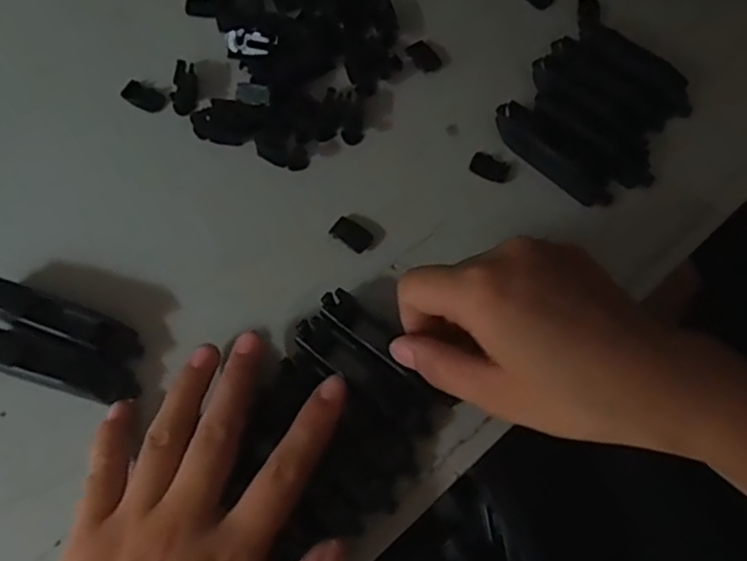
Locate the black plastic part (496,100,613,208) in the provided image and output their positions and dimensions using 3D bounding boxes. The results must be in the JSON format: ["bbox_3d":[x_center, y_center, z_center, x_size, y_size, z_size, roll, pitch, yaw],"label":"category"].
[{"bbox_3d":[0.098,-0.069,0.338,0.074,0.015,0.021,40,72,9],"label":"black plastic part"}]

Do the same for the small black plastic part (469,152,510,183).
[{"bbox_3d":[0.063,-0.061,0.336,0.022,0.004,0.014,22,70,3],"label":"small black plastic part"}]

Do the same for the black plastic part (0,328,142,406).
[{"bbox_3d":[-0.140,0.036,0.271,0.075,0.011,0.018,20,73,-8],"label":"black plastic part"}]

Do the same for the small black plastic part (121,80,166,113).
[{"bbox_3d":[-0.122,-0.098,0.331,0.024,0.004,0.013,26,70,5],"label":"small black plastic part"}]

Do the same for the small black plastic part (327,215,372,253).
[{"bbox_3d":[-0.011,-0.023,0.315,0.020,0.005,0.013,36,71,8],"label":"small black plastic part"}]

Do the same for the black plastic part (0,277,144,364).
[{"bbox_3d":[-0.141,0.018,0.282,0.072,0.024,0.014,21,70,3],"label":"black plastic part"}]

